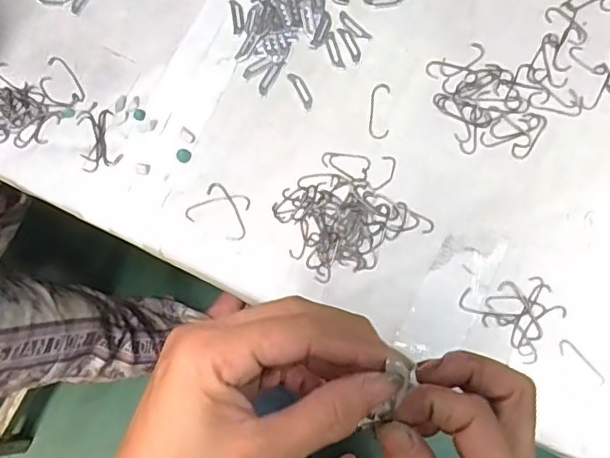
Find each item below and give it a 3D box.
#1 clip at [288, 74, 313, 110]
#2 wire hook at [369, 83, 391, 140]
[{"bbox_3d":[-0.003,-0.116,0.487,0.010,0.004,0.034,-27,77,-5],"label":"clip"},{"bbox_3d":[0.061,-0.096,0.478,0.016,0.004,0.049,4,76,3],"label":"wire hook"}]

